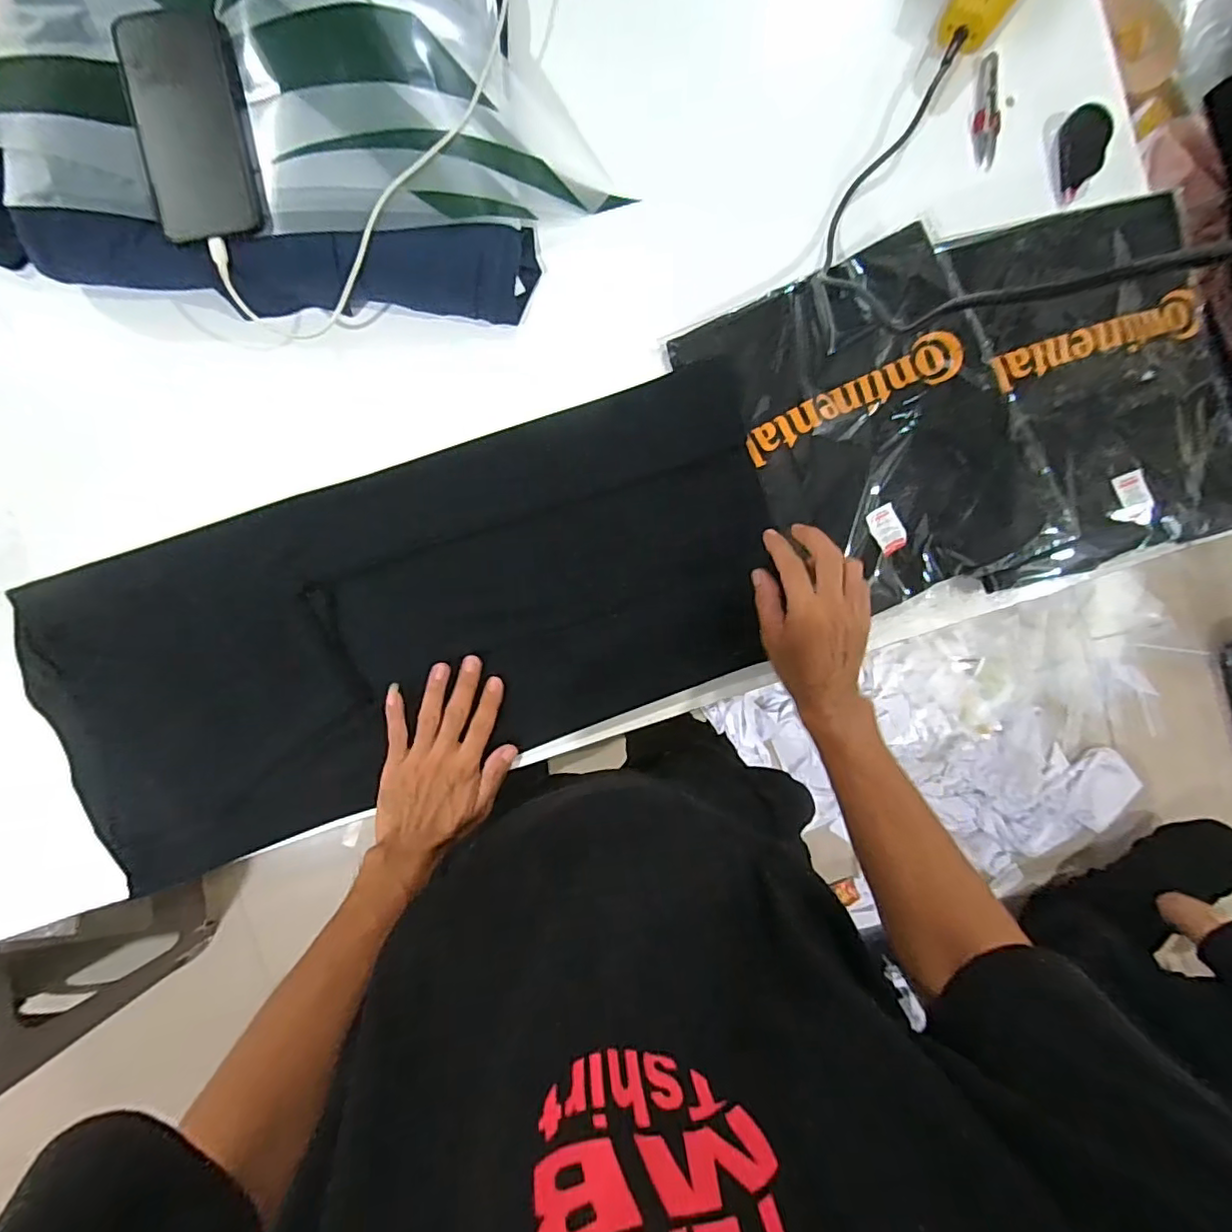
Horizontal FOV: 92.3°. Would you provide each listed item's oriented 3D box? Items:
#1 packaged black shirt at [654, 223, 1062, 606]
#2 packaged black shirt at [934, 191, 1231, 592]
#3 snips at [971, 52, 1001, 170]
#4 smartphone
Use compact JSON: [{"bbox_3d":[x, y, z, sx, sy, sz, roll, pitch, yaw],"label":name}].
[{"bbox_3d":[0.249,-0.177,0.566,0.247,0.018,0.322,-27,93,-5],"label":"packaged black shirt"},{"bbox_3d":[0.480,-0.233,0.575,0.272,0.022,0.345,-15,92,-5],"label":"packaged black shirt"},{"bbox_3d":[0.374,-0.508,0.594,0.029,0.011,0.106,7,90,-6],"label":"snips"},{"bbox_3d":[-0.332,-0.383,0.465,0.086,0.011,0.165,-7,97,0],"label":"smartphone"}]

